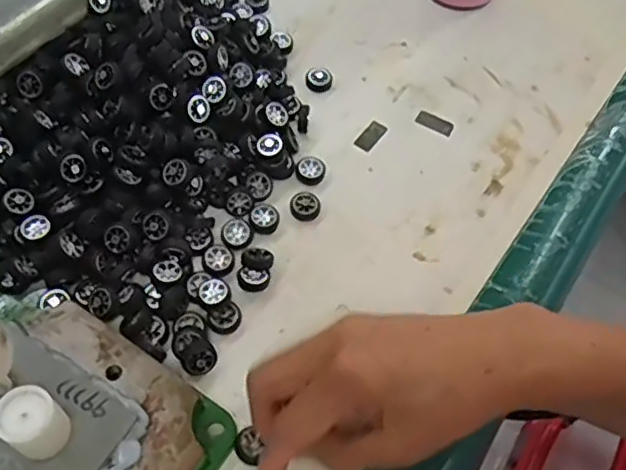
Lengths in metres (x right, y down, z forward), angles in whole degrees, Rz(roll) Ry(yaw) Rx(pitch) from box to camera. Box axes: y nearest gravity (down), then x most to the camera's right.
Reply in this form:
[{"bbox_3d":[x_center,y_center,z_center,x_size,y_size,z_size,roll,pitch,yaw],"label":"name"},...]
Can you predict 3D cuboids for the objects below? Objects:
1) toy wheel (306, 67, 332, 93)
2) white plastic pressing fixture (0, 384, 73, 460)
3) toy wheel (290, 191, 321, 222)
[{"bbox_3d":[0.004,-0.117,0.485,0.020,0.010,0.020,2,59,-4],"label":"toy wheel"},{"bbox_3d":[-0.126,0.084,0.290,0.025,0.029,0.024,40,64,18],"label":"white plastic pressing fixture"},{"bbox_3d":[-0.005,-0.019,0.426,0.020,0.005,0.019,2,59,-4],"label":"toy wheel"}]

